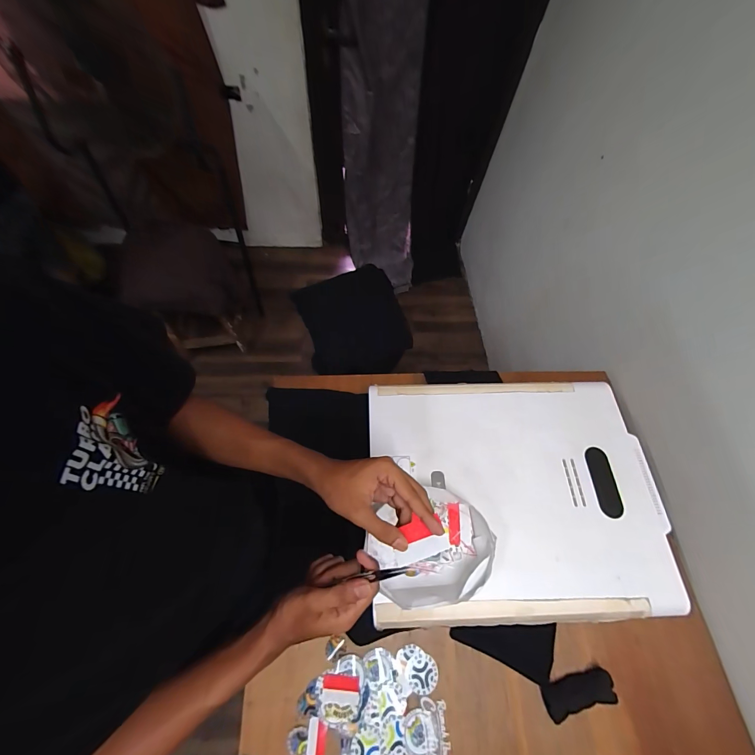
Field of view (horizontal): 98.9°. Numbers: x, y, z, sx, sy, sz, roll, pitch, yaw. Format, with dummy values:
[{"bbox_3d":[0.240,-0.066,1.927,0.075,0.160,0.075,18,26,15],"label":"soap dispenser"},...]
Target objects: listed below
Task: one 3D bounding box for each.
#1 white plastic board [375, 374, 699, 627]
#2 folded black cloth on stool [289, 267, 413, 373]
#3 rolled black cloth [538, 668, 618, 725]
[{"bbox_3d":[0.245,0.195,0.583,0.502,0.026,0.400,0,63,-3],"label":"white plastic board"},{"bbox_3d":[-0.097,-0.209,1.285,0.395,0.050,0.428,-21,87,2],"label":"folded black cloth on stool"},{"bbox_3d":[0.359,0.567,0.577,0.124,0.026,0.049,-10,64,-8],"label":"rolled black cloth"}]

